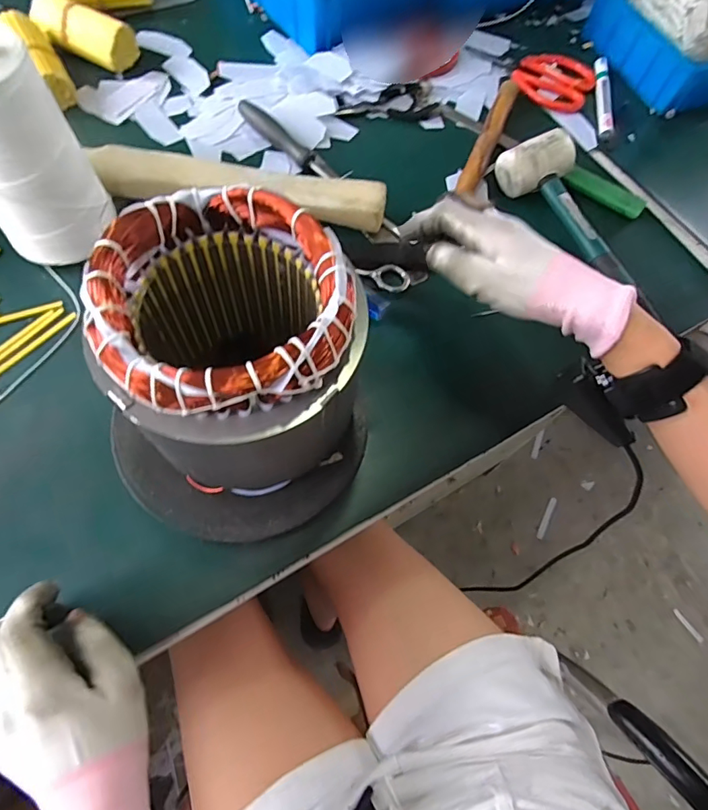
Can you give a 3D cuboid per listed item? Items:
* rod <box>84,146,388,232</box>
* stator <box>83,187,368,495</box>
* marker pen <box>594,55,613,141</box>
[{"bbox_3d":[-0.107,-0.208,0.468,0.274,0.042,0.047,7,65,-2],"label":"rod"},{"bbox_3d":[-0.069,-0.023,0.314,0.133,0.165,0.132,2,65,-5],"label":"stator"},{"bbox_3d":[0.303,-0.376,0.587,0.019,0.017,0.133,10,65,-1],"label":"marker pen"}]

